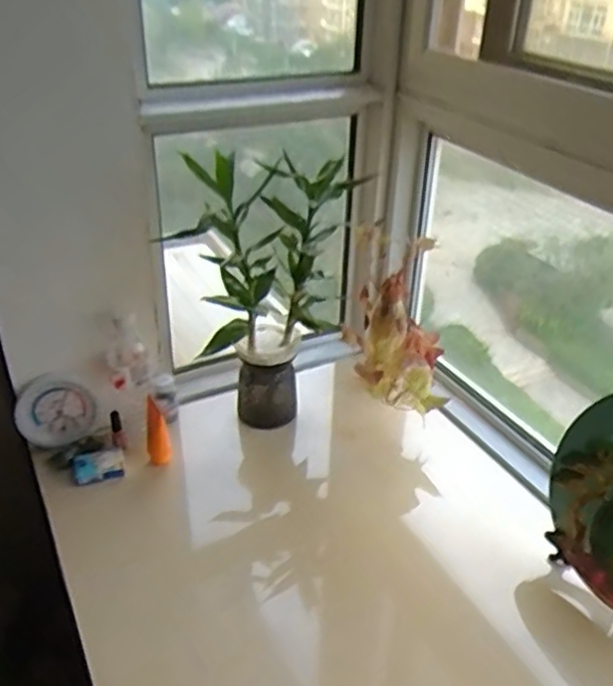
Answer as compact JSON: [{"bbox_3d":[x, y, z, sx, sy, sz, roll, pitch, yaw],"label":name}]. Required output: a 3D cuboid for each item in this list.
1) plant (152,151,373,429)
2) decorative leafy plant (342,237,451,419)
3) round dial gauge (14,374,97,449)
[{"bbox_3d":[-0.058,-0.076,1.094,0.199,0.451,0.245,12,34,16],"label":"plant"},{"bbox_3d":[0.147,-0.035,1.141,0.155,0.220,0.243,1,32,-1],"label":"decorative leafy plant"},{"bbox_3d":[-0.403,0.111,1.081,0.119,0.119,0.032,-7,33,-13],"label":"round dial gauge"}]

